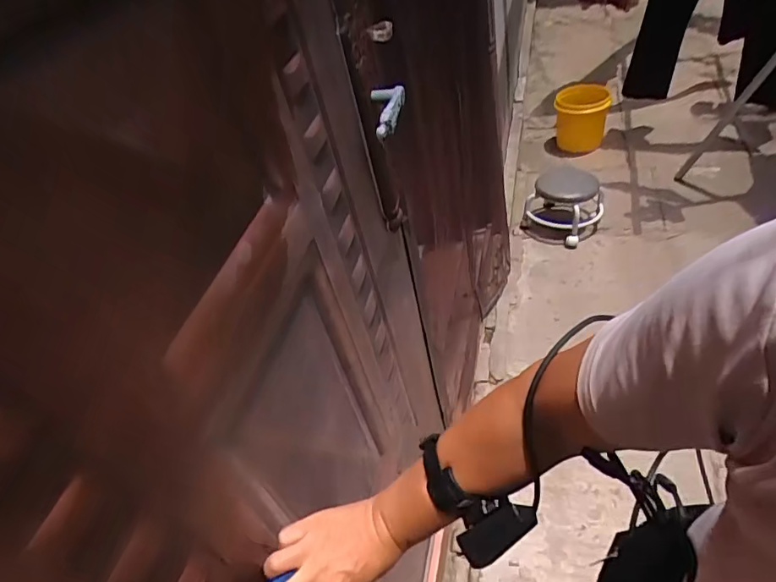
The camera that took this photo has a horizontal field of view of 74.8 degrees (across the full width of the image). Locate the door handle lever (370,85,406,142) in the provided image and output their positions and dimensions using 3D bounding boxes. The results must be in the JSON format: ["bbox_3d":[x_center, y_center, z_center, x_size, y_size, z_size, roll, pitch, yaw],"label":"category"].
[{"bbox_3d":[0.001,-0.228,0.651,0.044,0.019,0.125,-8,43,7],"label":"door handle lever"}]

